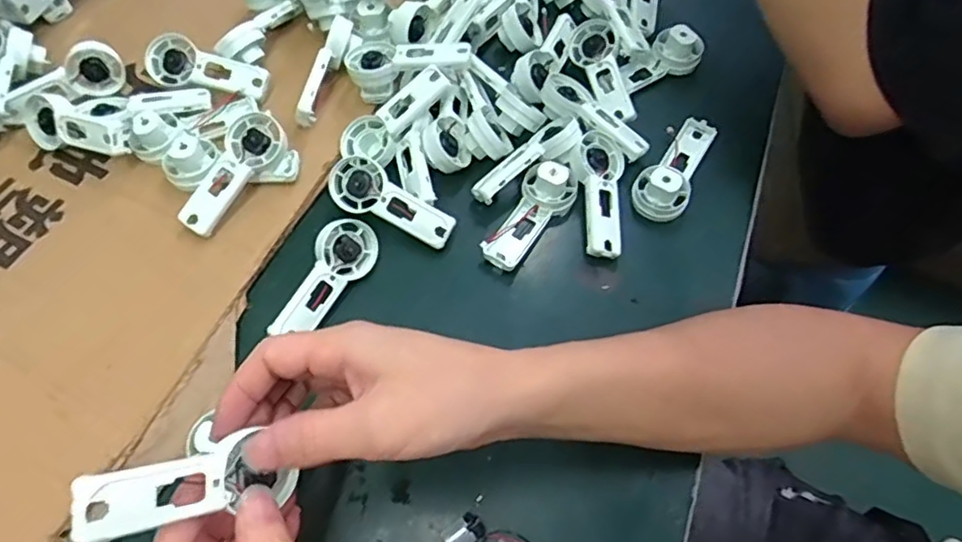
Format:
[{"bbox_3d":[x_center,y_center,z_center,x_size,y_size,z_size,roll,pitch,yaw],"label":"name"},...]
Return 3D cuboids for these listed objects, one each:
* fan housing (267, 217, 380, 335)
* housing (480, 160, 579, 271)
[{"bbox_3d":[-0.105,0.006,0.416,0.037,0.017,0.092,44,64,-23],"label":"fan housing"},{"bbox_3d":[0.036,-0.040,0.440,0.037,0.033,0.088,30,65,12],"label":"housing"}]

